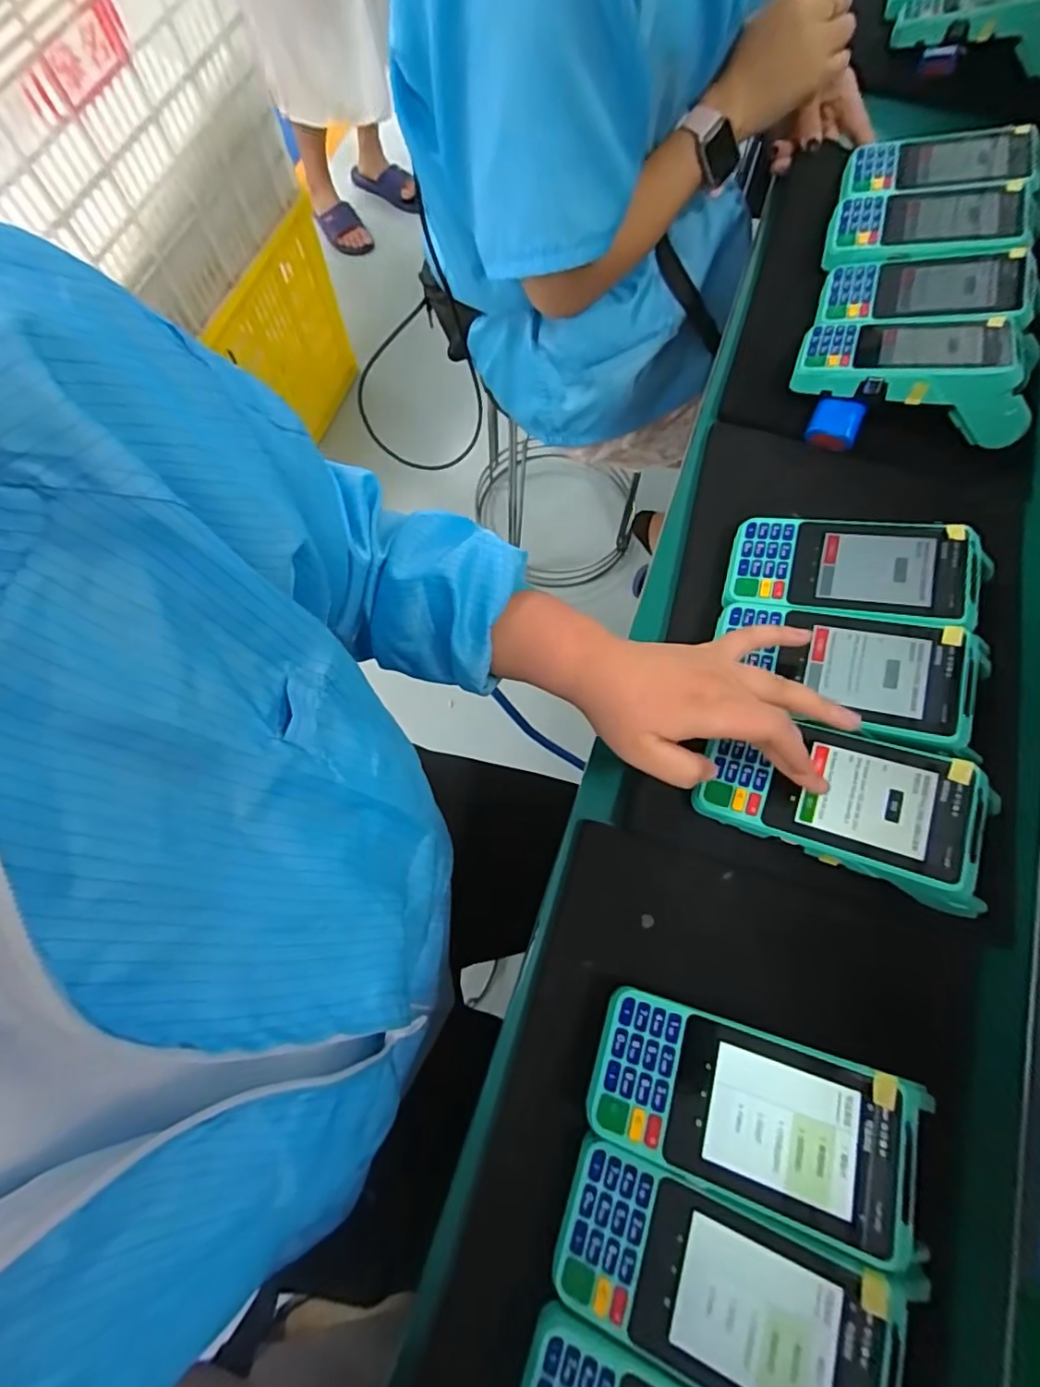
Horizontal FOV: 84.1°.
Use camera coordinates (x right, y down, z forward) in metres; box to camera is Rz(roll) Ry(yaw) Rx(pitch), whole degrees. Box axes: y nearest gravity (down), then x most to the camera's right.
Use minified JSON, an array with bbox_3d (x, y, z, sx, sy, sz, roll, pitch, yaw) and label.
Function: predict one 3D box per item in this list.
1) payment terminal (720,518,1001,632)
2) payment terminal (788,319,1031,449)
[{"bbox_3d":[0.225,-0.078,0.399,0.150,0.033,0.072,10,69,23],"label":"payment terminal"},{"bbox_3d":[0.309,-0.261,0.443,0.165,0.051,0.081,21,73,7],"label":"payment terminal"}]

